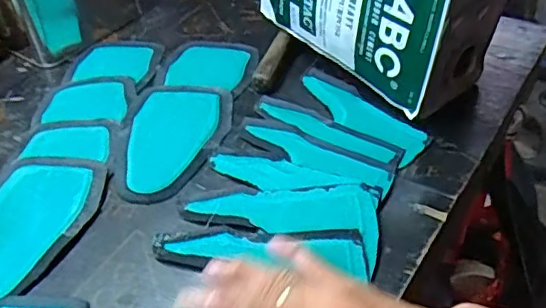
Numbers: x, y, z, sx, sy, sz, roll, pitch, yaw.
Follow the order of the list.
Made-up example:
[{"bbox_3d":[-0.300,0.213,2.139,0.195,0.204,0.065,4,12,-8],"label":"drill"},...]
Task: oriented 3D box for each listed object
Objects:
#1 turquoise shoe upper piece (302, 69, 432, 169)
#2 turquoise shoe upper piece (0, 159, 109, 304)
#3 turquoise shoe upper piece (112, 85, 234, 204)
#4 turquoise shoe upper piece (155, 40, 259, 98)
[{"bbox_3d":[0.081,-0.042,0.576,0.051,0.007,0.167,-30,47,-24],"label":"turquoise shoe upper piece"},{"bbox_3d":[-0.208,0.060,0.483,0.107,0.007,0.152,1,45,10],"label":"turquoise shoe upper piece"},{"bbox_3d":[-0.096,-0.016,0.556,0.103,0.011,0.157,-2,40,4],"label":"turquoise shoe upper piece"},{"bbox_3d":[-0.074,-0.101,0.646,0.108,0.005,0.094,9,42,16],"label":"turquoise shoe upper piece"}]

